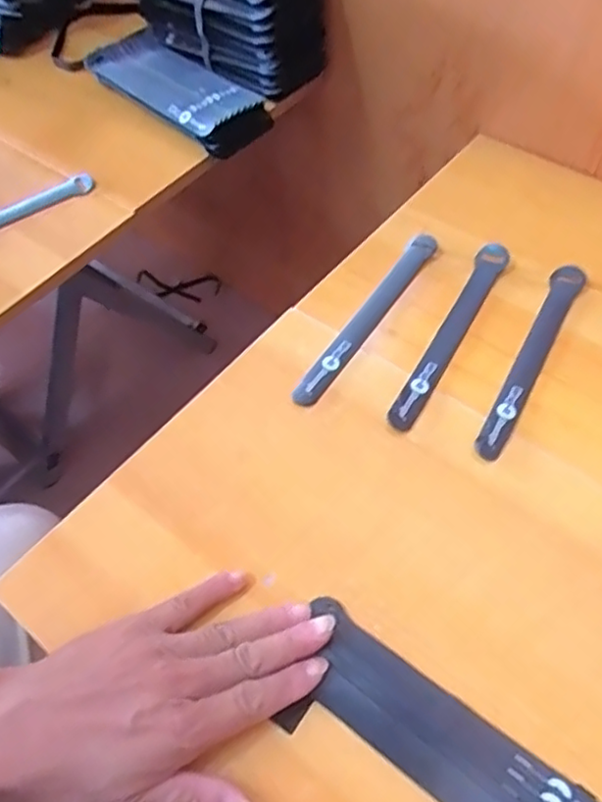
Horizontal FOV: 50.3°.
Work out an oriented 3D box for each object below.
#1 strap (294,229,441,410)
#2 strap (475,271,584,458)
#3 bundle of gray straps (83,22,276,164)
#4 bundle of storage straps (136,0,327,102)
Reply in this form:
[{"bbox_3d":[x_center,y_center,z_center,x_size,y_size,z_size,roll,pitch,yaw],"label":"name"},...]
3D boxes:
[{"bbox_3d":[0.054,-0.068,0.507,0.021,0.008,0.193,28,62,20],"label":"strap"},{"bbox_3d":[0.172,-0.035,0.478,0.023,0.008,0.193,26,61,19],"label":"strap"},{"bbox_3d":[-0.136,-0.337,0.680,0.093,0.040,0.229,-38,62,-21],"label":"bundle of gray straps"},{"bbox_3d":[-0.080,-0.423,0.679,0.204,0.115,0.095,37,65,25],"label":"bundle of storage straps"}]

